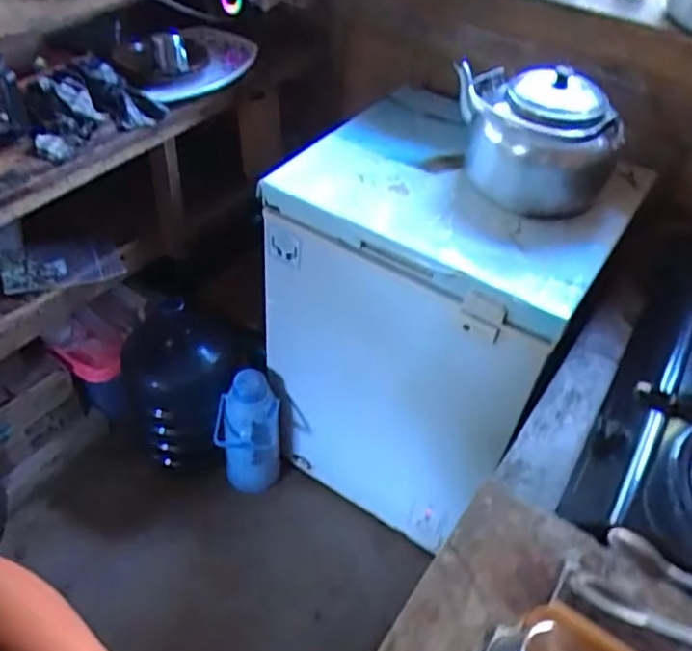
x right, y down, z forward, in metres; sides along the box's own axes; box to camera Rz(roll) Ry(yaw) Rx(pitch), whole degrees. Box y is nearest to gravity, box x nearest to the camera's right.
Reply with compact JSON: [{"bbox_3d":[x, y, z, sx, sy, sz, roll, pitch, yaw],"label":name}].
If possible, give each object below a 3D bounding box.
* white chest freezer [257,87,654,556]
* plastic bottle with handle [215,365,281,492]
[{"bbox_3d":[0.157,-0.010,1.445,0.613,0.766,0.491,28,49,19],"label":"white chest freezer"},{"bbox_3d":[-0.230,0.264,1.531,0.143,0.302,0.149,3,46,-3],"label":"plastic bottle with handle"}]

